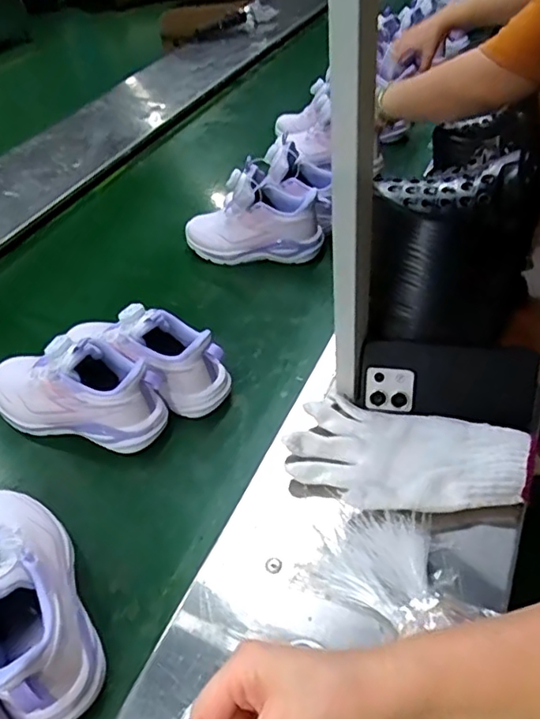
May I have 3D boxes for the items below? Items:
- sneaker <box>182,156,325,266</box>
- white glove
[{"bbox_3d":[-0.029,-0.222,0.851,0.195,0.139,0.090,2,46,10],"label":"sneaker"},{"bbox_3d":[0.122,0.090,0.524,0.212,0.033,0.122,9,47,17],"label":"white glove"}]

